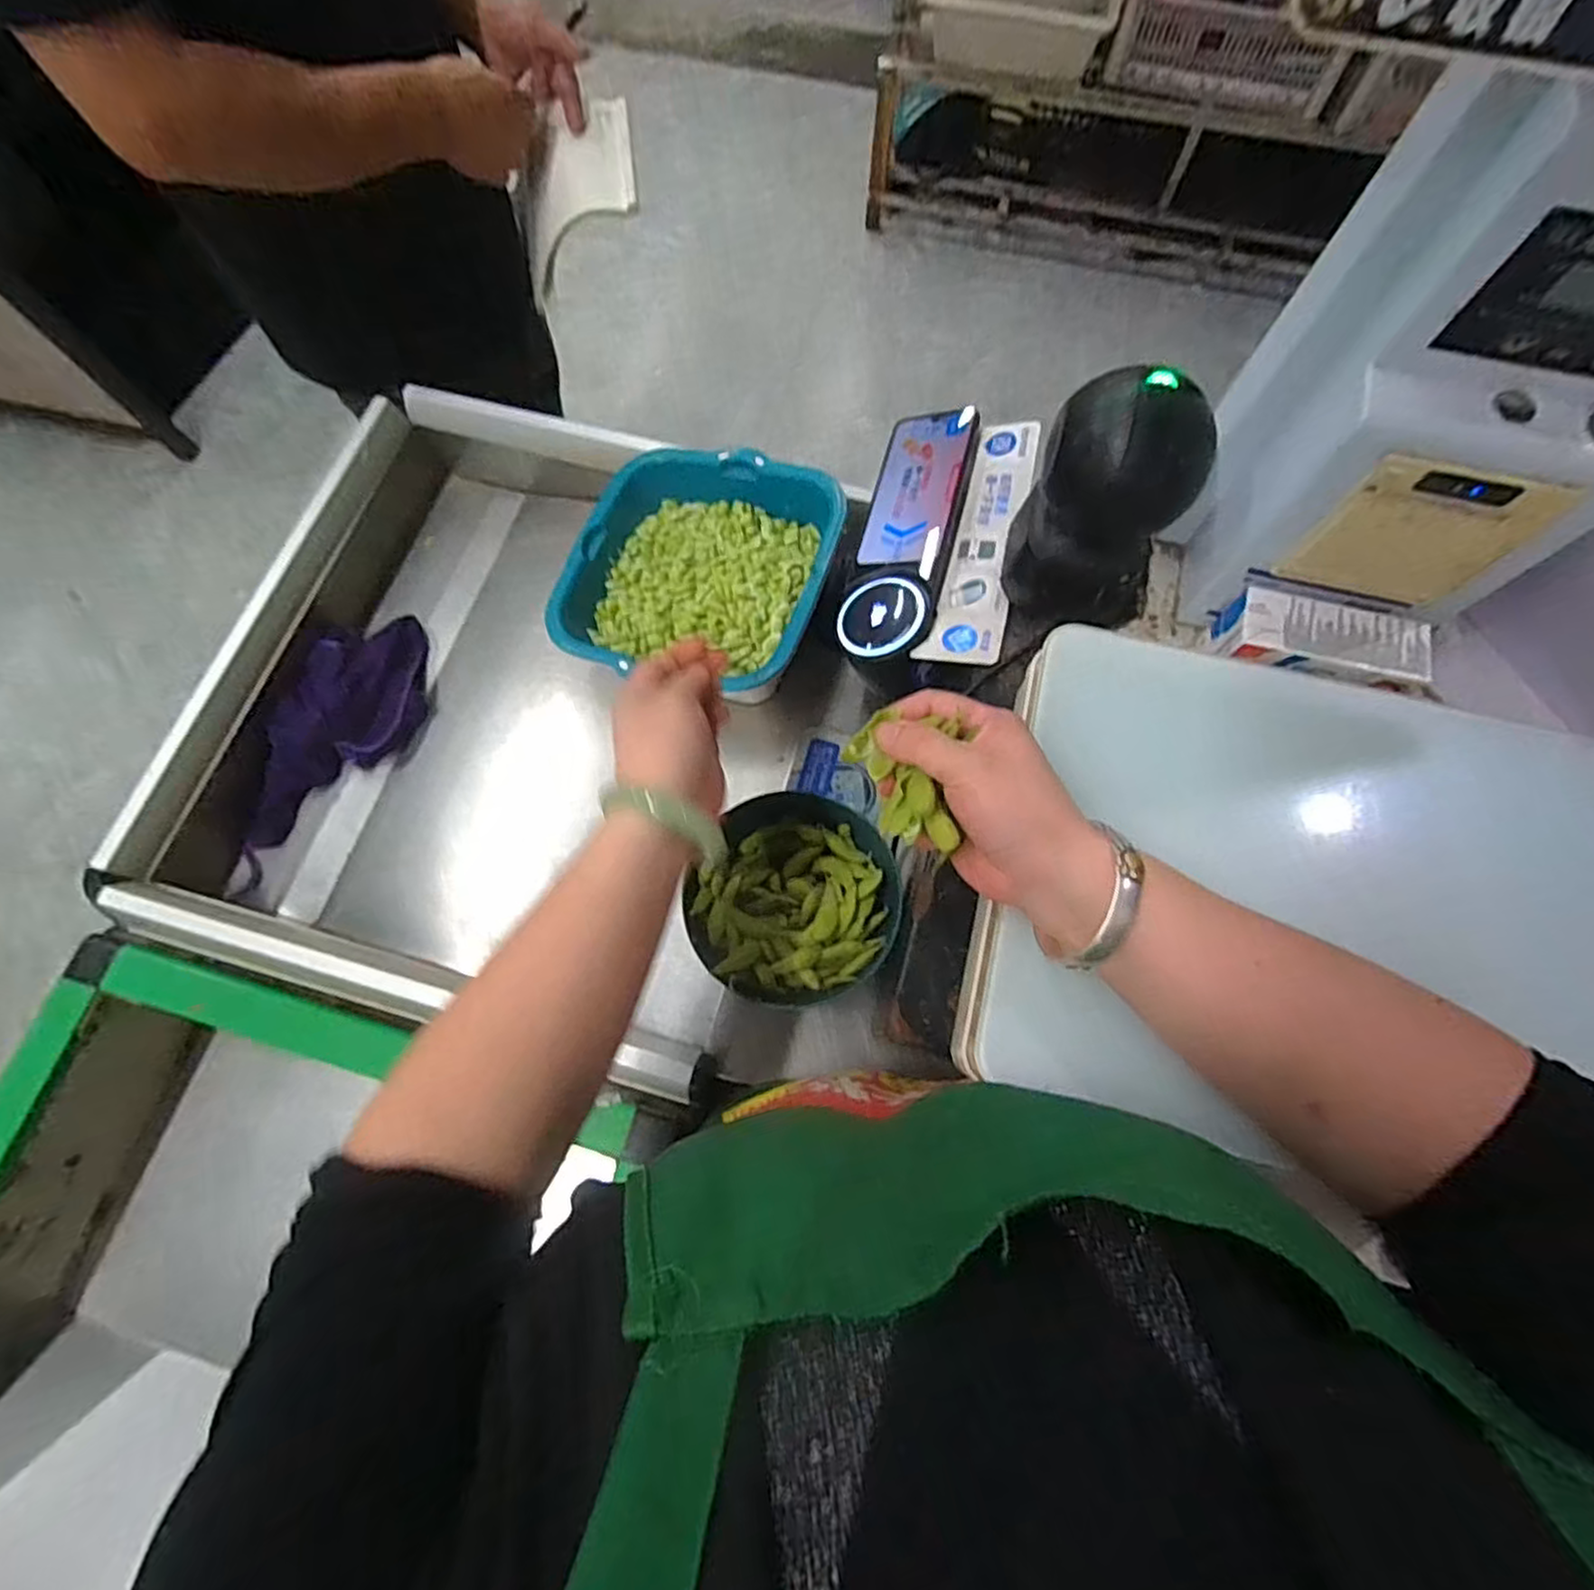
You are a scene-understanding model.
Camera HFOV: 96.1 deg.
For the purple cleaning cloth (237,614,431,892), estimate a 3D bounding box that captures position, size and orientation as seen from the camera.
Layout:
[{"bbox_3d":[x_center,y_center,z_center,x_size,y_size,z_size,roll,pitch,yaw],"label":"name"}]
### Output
[{"bbox_3d":[-0.433,-0.046,0.661,0.105,0.047,0.290,21,74,7],"label":"purple cleaning cloth"}]

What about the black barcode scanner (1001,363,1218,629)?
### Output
[{"bbox_3d":[0.202,-0.181,0.458,0.099,0.144,0.082,9,73,3],"label":"black barcode scanner"}]

